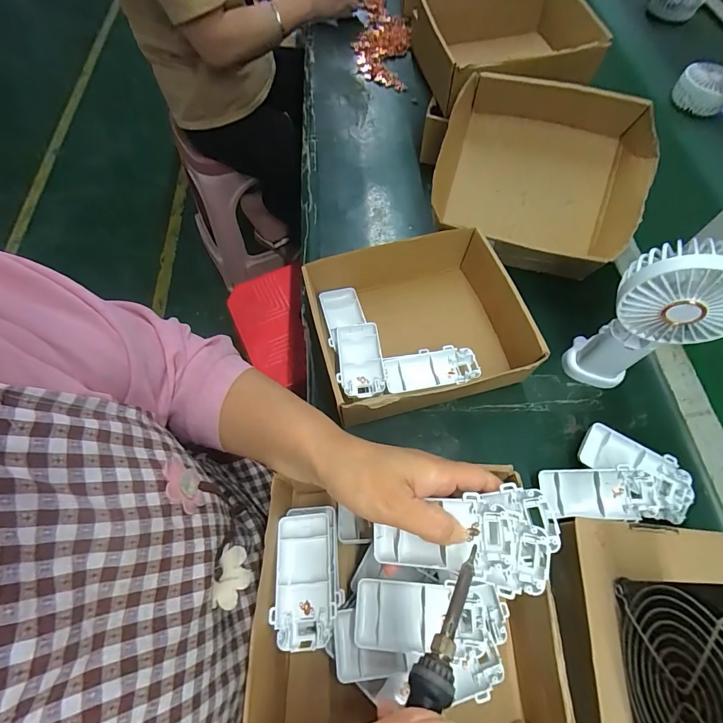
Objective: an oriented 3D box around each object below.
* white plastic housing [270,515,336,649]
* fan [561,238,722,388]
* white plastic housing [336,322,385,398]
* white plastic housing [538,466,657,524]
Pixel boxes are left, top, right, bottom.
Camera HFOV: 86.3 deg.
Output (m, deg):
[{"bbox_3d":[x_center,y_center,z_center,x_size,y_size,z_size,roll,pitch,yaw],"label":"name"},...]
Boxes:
[{"bbox_3d":[-0.048,0.175,0.312,0.047,0.018,0.094,-6,64,-4],"label":"white plastic housing"},{"bbox_3d":[0.258,-0.033,0.359,0.091,0.191,0.047,28,67,12],"label":"fan"},{"bbox_3d":[-0.002,-0.003,0.413,0.047,0.014,0.092,-5,54,2],"label":"white plastic housing"},{"bbox_3d":[0.223,0.124,0.361,0.101,0.022,0.044,-1,63,12],"label":"white plastic housing"}]

